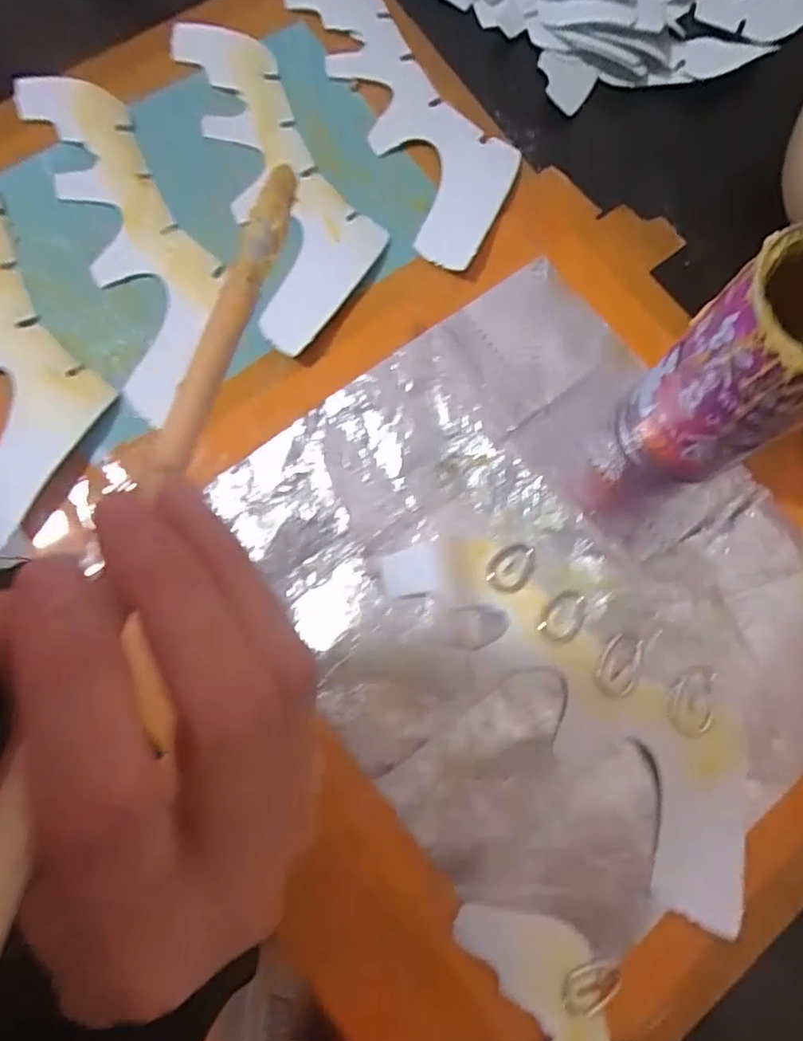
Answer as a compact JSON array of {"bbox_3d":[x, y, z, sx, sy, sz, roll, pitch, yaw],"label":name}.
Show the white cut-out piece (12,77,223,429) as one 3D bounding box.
[{"bbox_3d":[-0.142,-0.151,0.333,0.063,0.012,0.193,-23,87,0],"label":"white cut-out piece"}]

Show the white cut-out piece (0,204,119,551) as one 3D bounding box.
[{"bbox_3d":[-0.201,-0.096,0.313,0.068,0.013,0.205,-23,80,-6],"label":"white cut-out piece"}]

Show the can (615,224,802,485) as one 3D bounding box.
[{"bbox_3d":[0.150,-0.065,0.274,0.069,0.117,0.065,0,78,-2],"label":"can"}]

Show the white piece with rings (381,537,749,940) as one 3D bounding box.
[{"bbox_3d":[0.091,0.078,0.294,0.082,0.009,0.210,-40,82,-9],"label":"white piece with rings"}]

